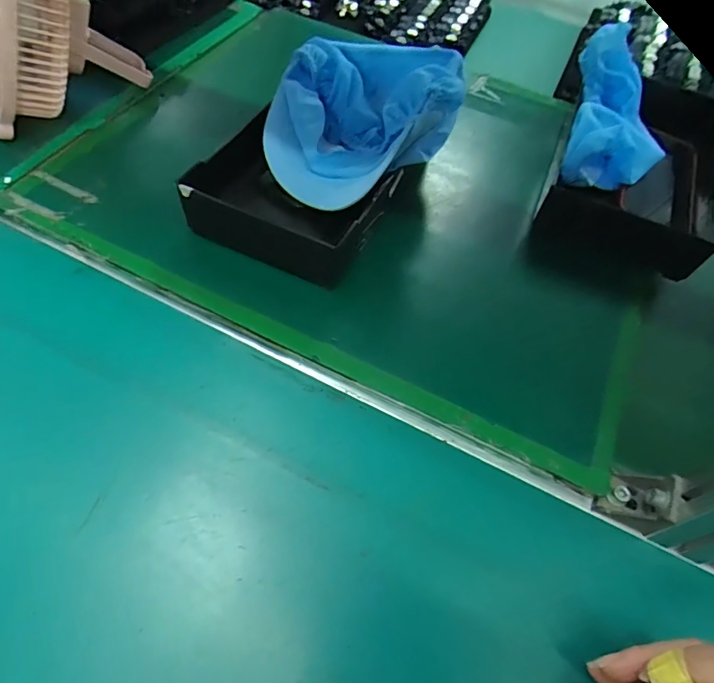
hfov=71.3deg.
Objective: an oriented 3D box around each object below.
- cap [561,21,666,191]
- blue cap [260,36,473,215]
[{"bbox_3d":[0.279,-0.229,0.526,0.103,0.090,0.168,17,57,6],"label":"cap"},{"bbox_3d":[0.005,-0.224,0.492,0.173,0.122,0.181,2,56,-4],"label":"blue cap"}]

